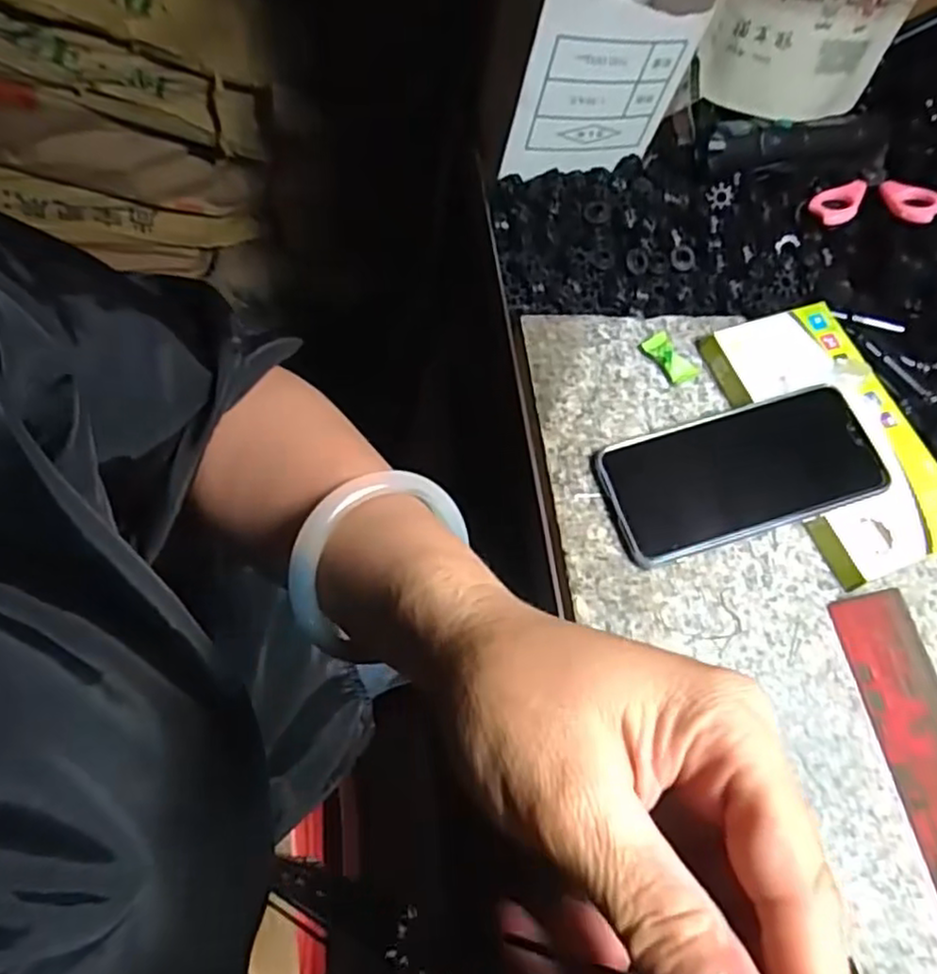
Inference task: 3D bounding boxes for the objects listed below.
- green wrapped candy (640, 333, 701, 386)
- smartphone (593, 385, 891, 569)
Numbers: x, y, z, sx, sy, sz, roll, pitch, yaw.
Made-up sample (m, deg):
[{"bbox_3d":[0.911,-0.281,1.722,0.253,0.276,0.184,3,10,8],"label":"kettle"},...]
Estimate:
[{"bbox_3d":[0.130,-0.083,0.441,0.039,0.007,0.022,44,71,3],"label":"green wrapped candy"},{"bbox_3d":[0.156,-0.009,0.392,0.156,0.011,0.076,-16,68,-3],"label":"smartphone"}]

